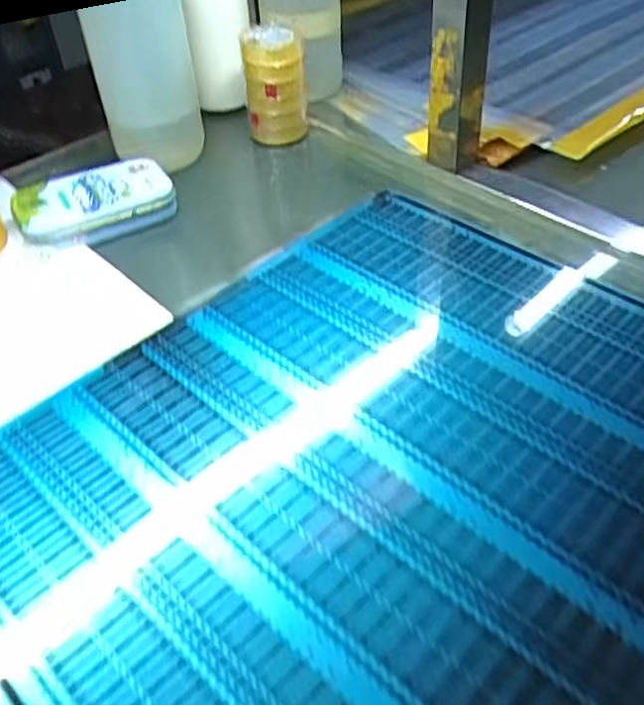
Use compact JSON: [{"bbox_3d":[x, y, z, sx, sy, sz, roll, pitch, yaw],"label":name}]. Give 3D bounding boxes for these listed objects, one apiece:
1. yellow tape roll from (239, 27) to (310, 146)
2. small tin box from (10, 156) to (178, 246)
[{"bbox_3d":[-0.038,-0.214,0.568,0.049,0.083,0.046,-2,43,2],"label":"yellow tape roll"},{"bbox_3d":[-0.165,-0.107,0.509,0.108,0.021,0.078,-21,46,-18],"label":"small tin box"}]

